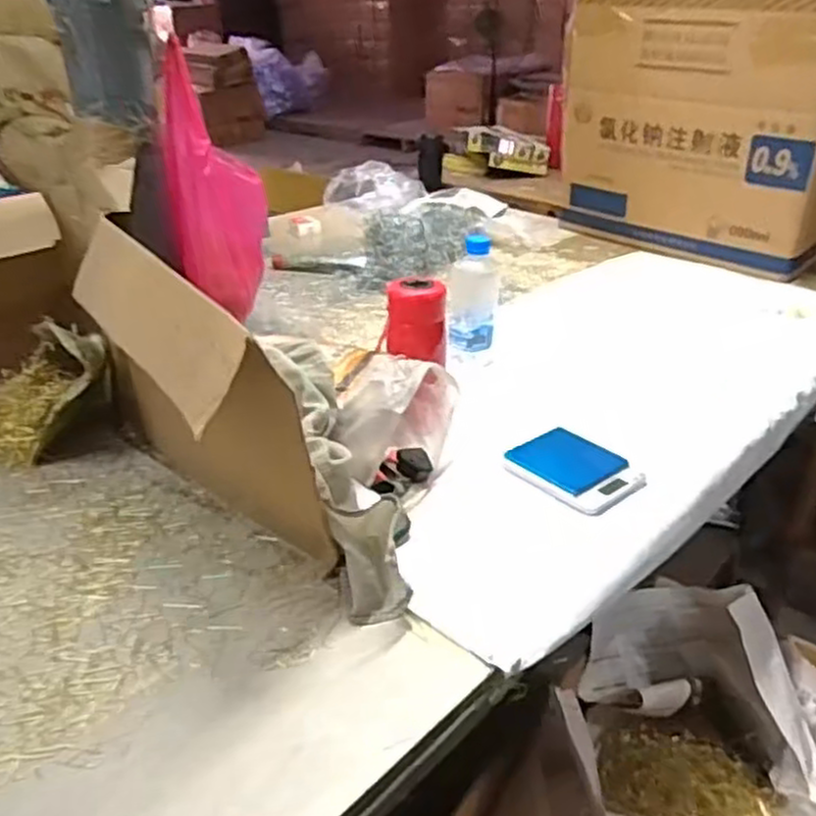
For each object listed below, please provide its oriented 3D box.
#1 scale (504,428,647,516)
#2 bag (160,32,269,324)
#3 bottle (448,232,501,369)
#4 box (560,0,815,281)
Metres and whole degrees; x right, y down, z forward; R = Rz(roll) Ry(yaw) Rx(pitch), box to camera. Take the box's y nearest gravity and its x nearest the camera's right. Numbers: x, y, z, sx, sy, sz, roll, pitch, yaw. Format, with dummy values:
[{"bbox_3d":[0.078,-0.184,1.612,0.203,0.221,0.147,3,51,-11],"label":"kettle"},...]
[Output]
[{"bbox_3d":[0.177,0.063,0.800,0.107,0.023,0.116,-23,36,-38],"label":"scale"},{"bbox_3d":[-0.214,-0.247,0.842,0.099,0.257,0.092,-3,28,-8],"label":"bag"},{"bbox_3d":[0.090,-0.151,1.025,0.066,0.166,0.052,4,28,5],"label":"bottle"},{"bbox_3d":[0.600,-0.571,1.486,0.322,0.486,0.519,-24,37,-38],"label":"box"}]

